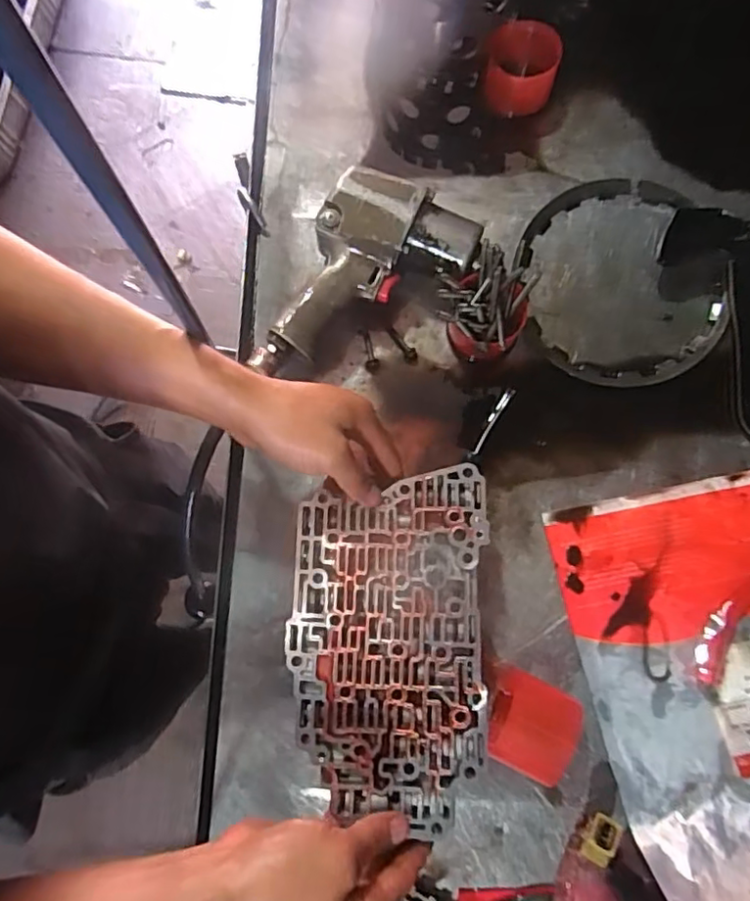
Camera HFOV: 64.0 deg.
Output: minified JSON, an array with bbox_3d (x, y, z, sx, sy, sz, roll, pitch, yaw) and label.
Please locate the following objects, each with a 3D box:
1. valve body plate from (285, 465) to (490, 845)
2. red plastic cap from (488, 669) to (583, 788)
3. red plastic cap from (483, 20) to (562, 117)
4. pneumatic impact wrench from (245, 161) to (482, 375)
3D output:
[{"bbox_3d":[0.008,0.131,0.424,0.133,0.015,0.231,3,74,2],"label":"valve body plate"},{"bbox_3d":[0.116,0.205,0.446,0.054,0.040,0.062,24,81,8],"label":"red plastic cap"},{"bbox_3d":[0.135,-0.355,0.566,0.065,0.054,0.060,-1,78,3],"label":"red plastic cap"},{"bbox_3d":[-0.003,-0.141,0.512,0.133,0.059,0.175,24,81,8],"label":"pneumatic impact wrench"}]

